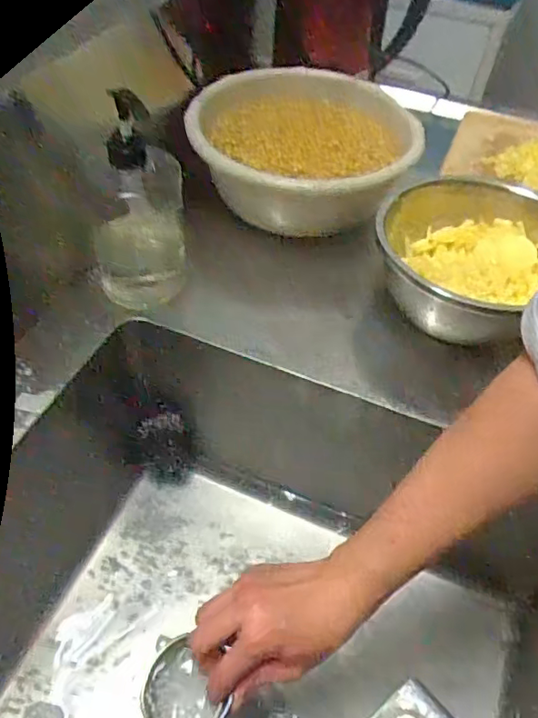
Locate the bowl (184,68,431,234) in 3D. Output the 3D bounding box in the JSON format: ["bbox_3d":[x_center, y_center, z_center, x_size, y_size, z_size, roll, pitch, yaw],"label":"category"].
[{"bbox_3d":[0.047,-0.249,0.709,0.273,0.115,0.256,1,49,-1],"label":"bowl"}]

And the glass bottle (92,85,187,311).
[{"bbox_3d":[-0.132,-0.148,0.555,0.094,0.190,0.095,-7,50,-9],"label":"glass bottle"}]

